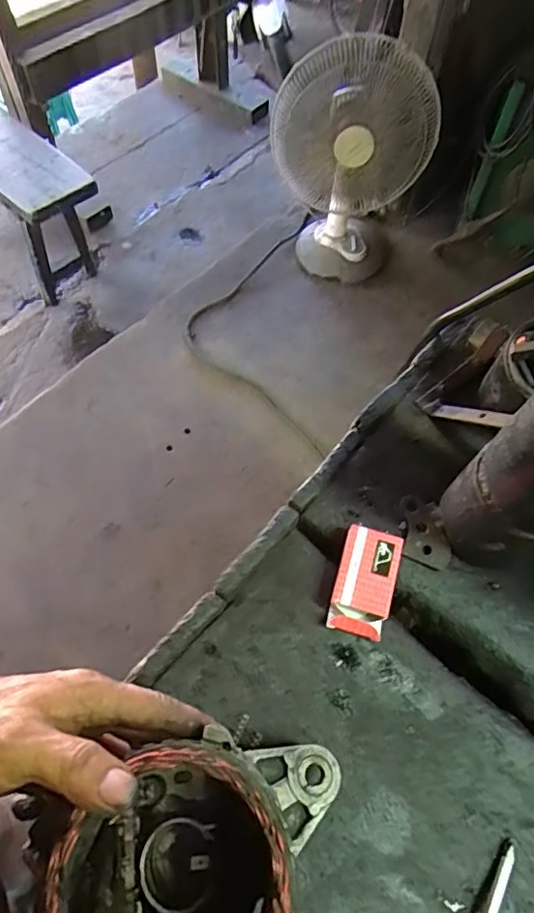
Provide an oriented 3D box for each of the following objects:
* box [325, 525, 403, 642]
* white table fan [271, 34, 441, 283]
[{"bbox_3d":[0.074,0.094,0.411,0.043,0.020,0.076,16,62,6],"label":"box"},{"bbox_3d":[0.205,-0.794,1.513,0.373,0.590,0.268,1,62,-2],"label":"white table fan"}]

